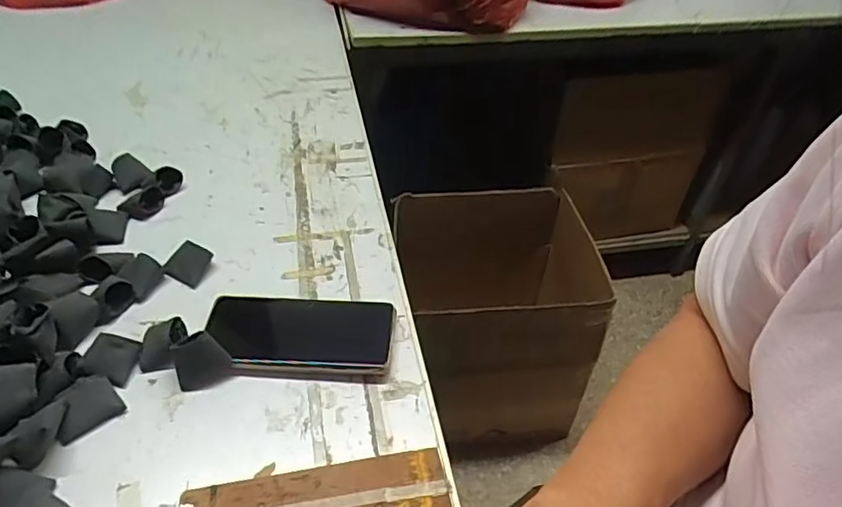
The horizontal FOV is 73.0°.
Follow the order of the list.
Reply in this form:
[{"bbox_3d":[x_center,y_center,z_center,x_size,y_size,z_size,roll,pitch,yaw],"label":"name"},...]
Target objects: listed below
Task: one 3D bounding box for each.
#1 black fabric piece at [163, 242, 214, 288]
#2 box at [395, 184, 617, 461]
[{"bbox_3d":[-0.223,0.009,0.544,0.036,0.007,0.037,25,82,4],"label":"black fabric piece"},{"bbox_3d":[0.139,0.140,1.160,0.341,0.413,0.324,-5,43,-9],"label":"box"}]

